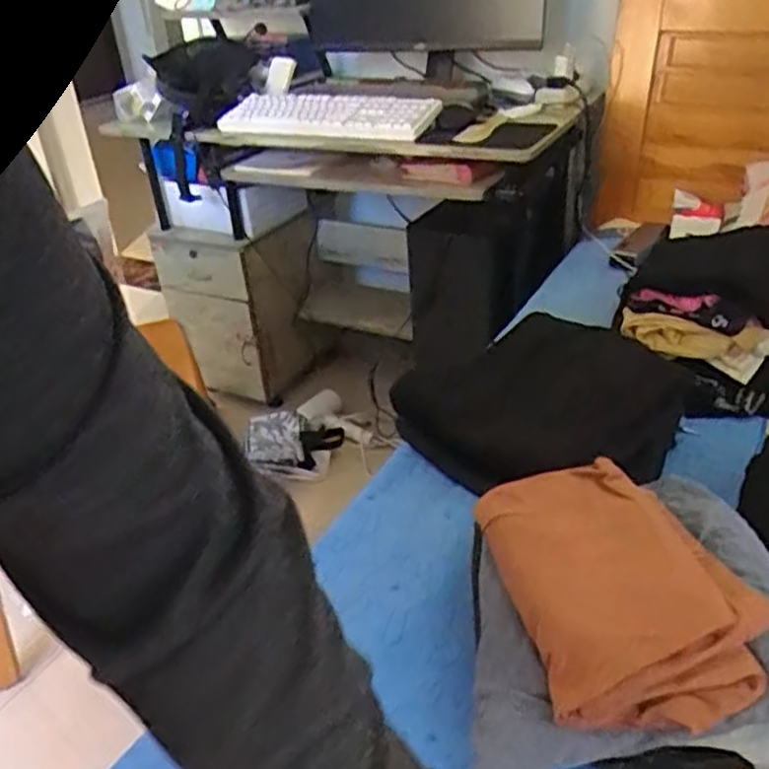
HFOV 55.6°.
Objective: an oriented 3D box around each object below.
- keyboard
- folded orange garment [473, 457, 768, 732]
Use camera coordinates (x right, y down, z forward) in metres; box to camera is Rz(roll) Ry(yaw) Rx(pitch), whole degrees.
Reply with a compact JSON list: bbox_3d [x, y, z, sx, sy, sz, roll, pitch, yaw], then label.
[{"bbox_3d":[-0.121,-0.535,1.439,0.462,0.032,0.125,14,59,28],"label":"keyboard"},{"bbox_3d":[0.187,0.157,0.606,0.167,0.057,0.249,-10,32,-9],"label":"folded orange garment"}]

